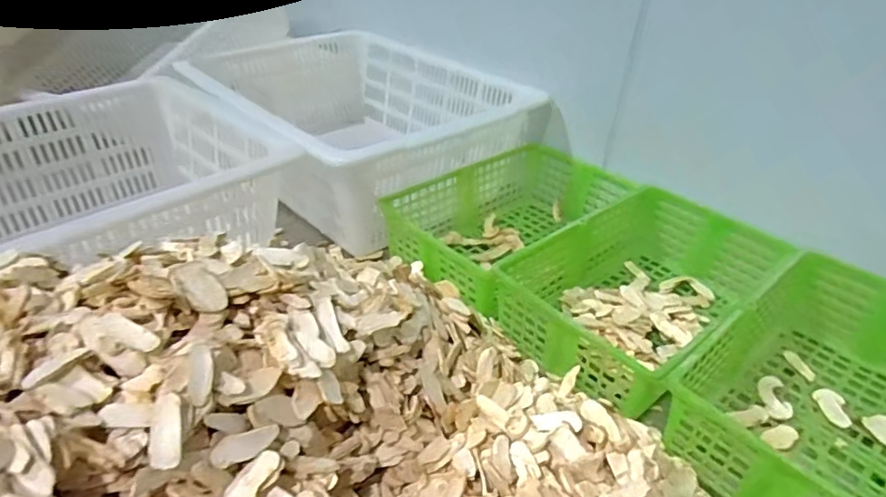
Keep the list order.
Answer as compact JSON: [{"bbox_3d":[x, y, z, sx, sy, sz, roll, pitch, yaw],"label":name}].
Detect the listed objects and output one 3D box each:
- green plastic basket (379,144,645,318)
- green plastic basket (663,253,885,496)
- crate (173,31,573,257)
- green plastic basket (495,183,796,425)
[{"bbox_3d":[0.099,-0.037,0.816,0.355,0.104,0.215,-27,45,-37],"label":"green plastic basket"},{"bbox_3d":[0.395,0.145,0.553,0.344,0.093,0.225,-25,44,-36],"label":"green plastic basket"},{"bbox_3d":[-0.157,-0.213,0.972,0.488,0.185,0.562,-21,42,-32],"label":"crate"},{"bbox_3d":[0.244,0.052,0.678,0.334,0.103,0.217,-24,43,-34],"label":"green plastic basket"}]

